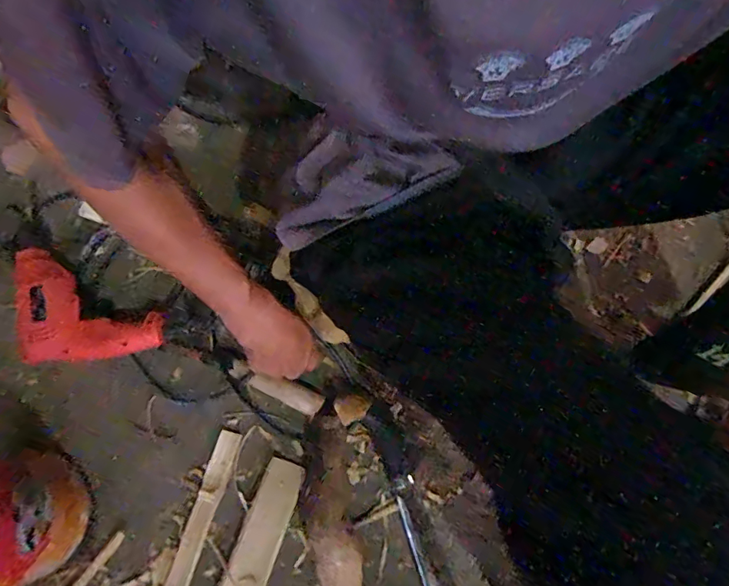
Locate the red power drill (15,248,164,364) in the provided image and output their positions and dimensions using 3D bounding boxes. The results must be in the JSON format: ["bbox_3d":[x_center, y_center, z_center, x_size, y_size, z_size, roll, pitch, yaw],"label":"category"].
[{"bbox_3d":[-0.363,0.041,0.606,0.209,0.048,0.120,26,77,9],"label":"red power drill"}]

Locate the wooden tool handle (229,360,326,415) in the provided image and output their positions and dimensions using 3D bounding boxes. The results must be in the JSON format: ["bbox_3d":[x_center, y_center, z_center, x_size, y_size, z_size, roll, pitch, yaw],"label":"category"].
[{"bbox_3d":[-0.116,0.121,0.627,0.130,0.023,0.030,25,74,8],"label":"wooden tool handle"}]

